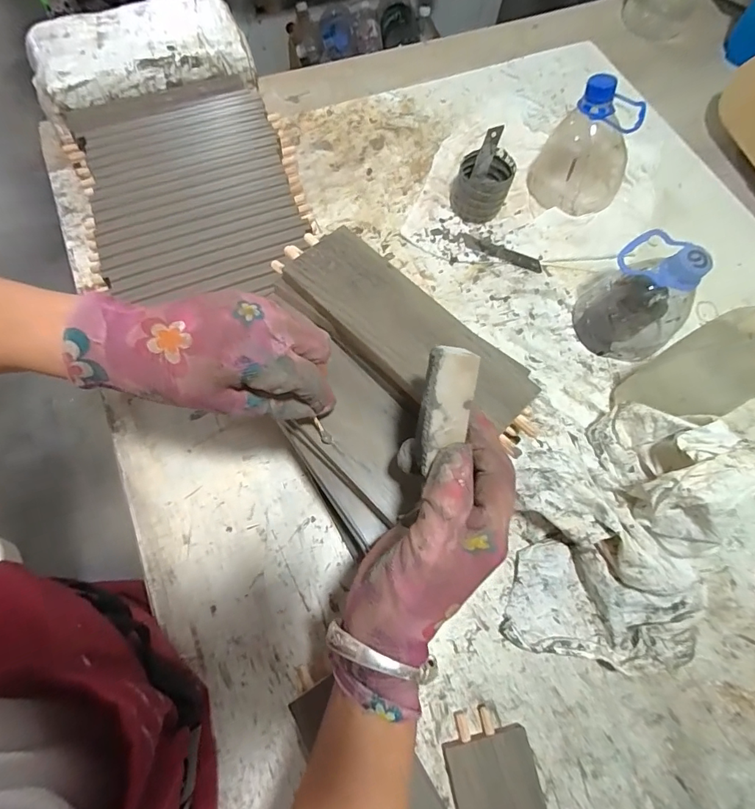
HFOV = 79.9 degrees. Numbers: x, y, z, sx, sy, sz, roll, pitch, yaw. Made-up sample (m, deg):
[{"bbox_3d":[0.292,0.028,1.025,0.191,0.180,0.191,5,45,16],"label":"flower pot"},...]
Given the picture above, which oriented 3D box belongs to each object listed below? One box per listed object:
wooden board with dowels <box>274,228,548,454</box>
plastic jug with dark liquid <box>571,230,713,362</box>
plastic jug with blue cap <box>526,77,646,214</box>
[{"bbox_3d":[0.021,-0.055,0.333,0.223,0.015,0.067,42,73,13],"label":"wooden board with dowels"},{"bbox_3d":[0.274,-0.111,0.460,0.098,0.124,0.086,34,71,11],"label":"plastic jug with dark liquid"},{"bbox_3d":[0.246,-0.298,0.526,0.107,0.136,0.093,31,71,10],"label":"plastic jug with blue cap"}]

